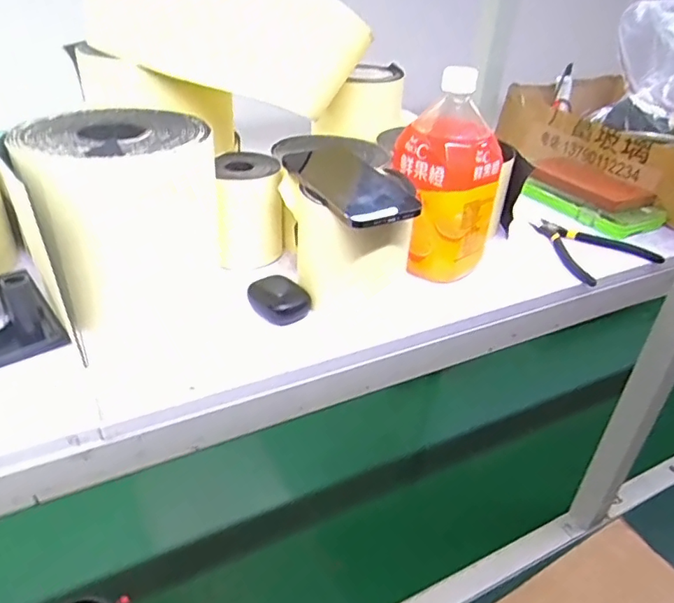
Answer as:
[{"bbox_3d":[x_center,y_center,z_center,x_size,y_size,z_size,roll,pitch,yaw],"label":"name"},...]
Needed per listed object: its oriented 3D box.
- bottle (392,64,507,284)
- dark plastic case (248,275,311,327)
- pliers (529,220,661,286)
[{"bbox_3d":[0.107,-0.121,0.551,0.077,0.191,0.095,-19,39,-32],"label":"bottle"},{"bbox_3d":[-0.055,-0.001,0.520,0.047,0.019,0.056,-19,39,-32],"label":"dark plastic case"},{"bbox_3d":[0.301,-0.071,0.667,0.130,0.019,0.134,-13,36,-26],"label":"pliers"}]

